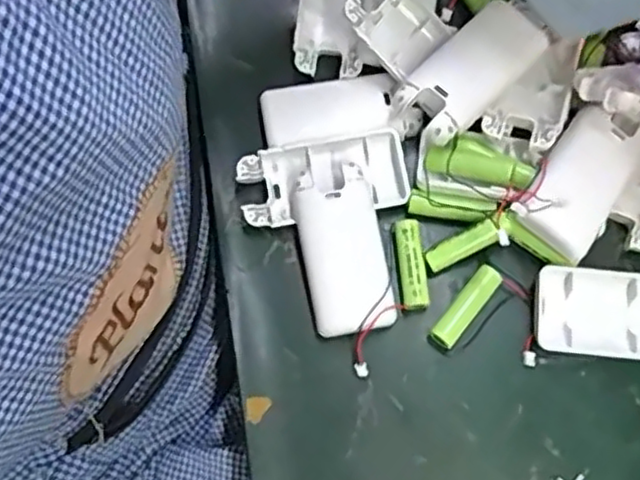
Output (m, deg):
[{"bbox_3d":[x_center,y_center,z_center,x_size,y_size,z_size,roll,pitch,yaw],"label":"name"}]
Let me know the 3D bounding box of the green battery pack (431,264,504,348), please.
[{"bbox_3d":[0.079,0.037,0.373,0.014,0.018,0.048,38,75,12],"label":"green battery pack"}]

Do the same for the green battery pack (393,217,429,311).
[{"bbox_3d":[0.051,0.014,0.382,0.014,0.017,0.051,-5,71,-2],"label":"green battery pack"}]

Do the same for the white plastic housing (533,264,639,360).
[{"bbox_3d":[0.164,0.042,0.370,0.095,0.019,0.044,7,71,2],"label":"white plastic housing"}]

